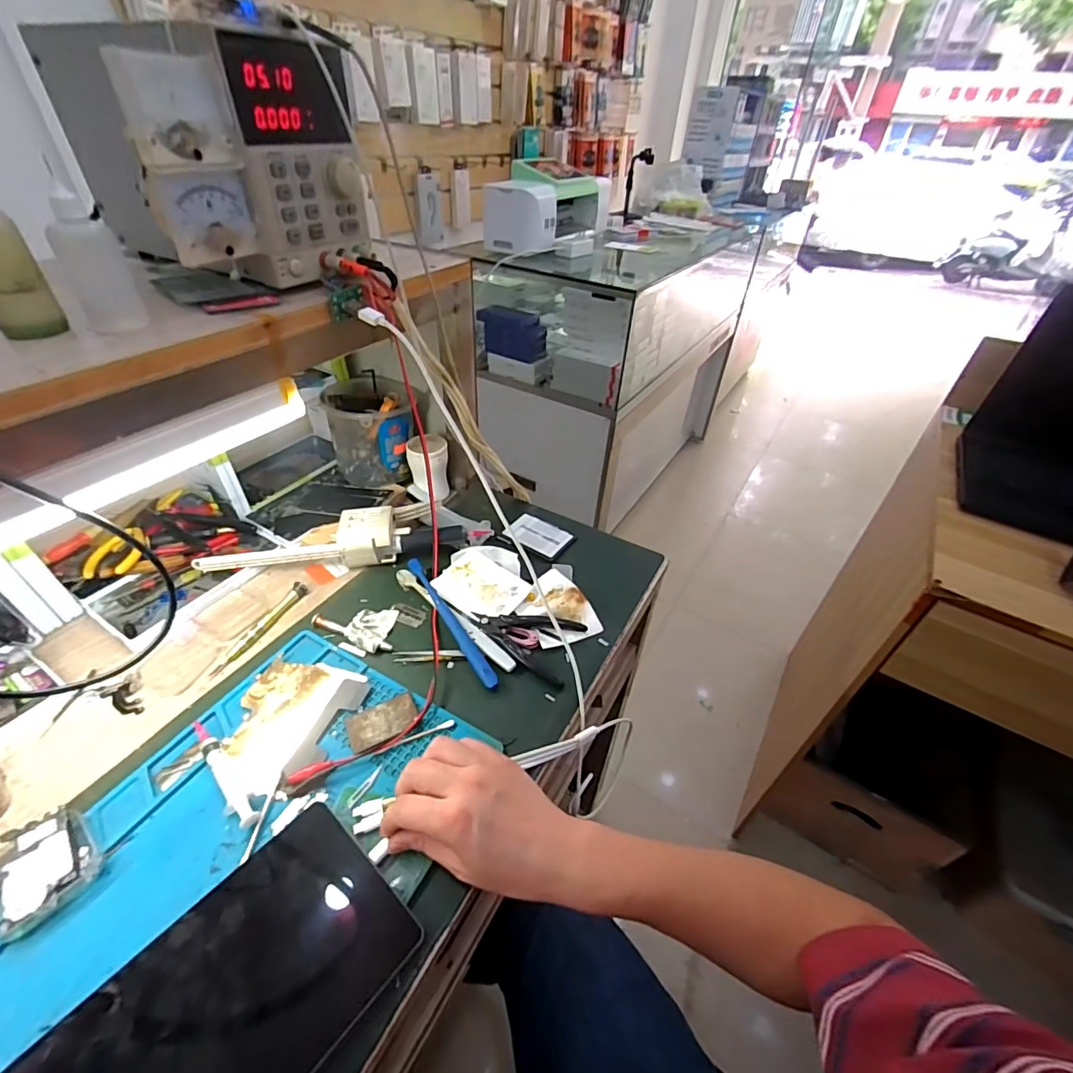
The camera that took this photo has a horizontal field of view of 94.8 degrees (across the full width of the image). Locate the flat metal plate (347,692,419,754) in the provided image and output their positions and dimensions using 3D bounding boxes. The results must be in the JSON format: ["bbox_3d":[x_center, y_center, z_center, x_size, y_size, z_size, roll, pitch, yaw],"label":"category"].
[{"bbox_3d":[-0.139,0.167,0.446,0.060,0.004,0.040,-18,45,-23],"label":"flat metal plate"}]

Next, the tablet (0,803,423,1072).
[{"bbox_3d":[-0.187,0.283,0.294,0.128,0.008,0.202,30,47,28],"label":"tablet"}]

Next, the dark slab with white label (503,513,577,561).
[{"bbox_3d":[0.002,-0.001,0.647,0.083,0.006,0.064,29,47,27],"label":"dark slab with white label"}]

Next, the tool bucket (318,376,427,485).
[{"bbox_3d":[-0.231,-0.147,0.701,0.109,0.116,0.114,2,40,-2],"label":"tool bucket"}]

